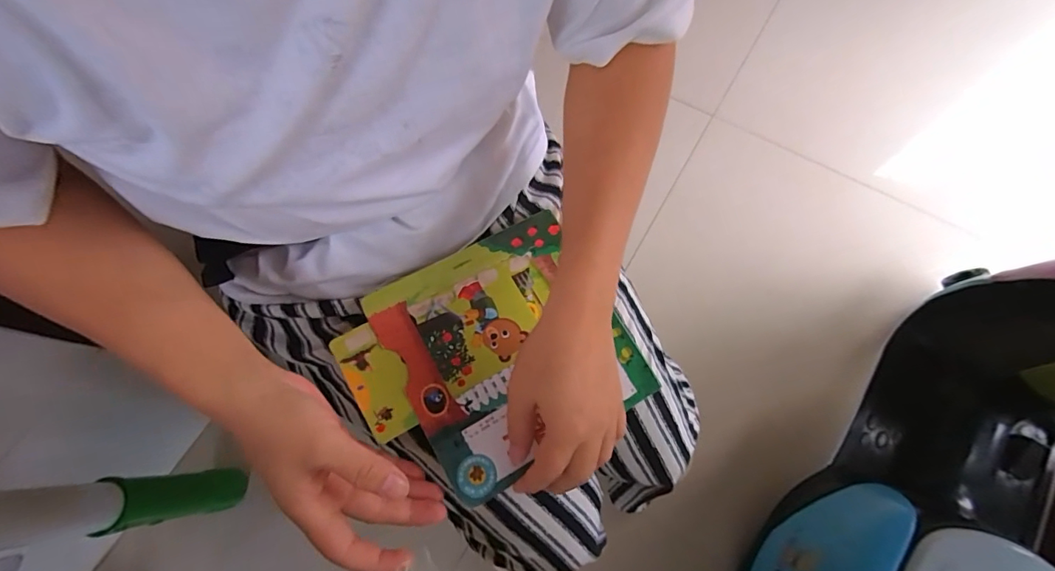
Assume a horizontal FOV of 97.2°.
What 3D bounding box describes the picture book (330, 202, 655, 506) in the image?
[{"bbox_3d":[-0.028,0.054,0.372,0.206,0.034,0.177,-29,73,-9],"label":"picture book"}]

